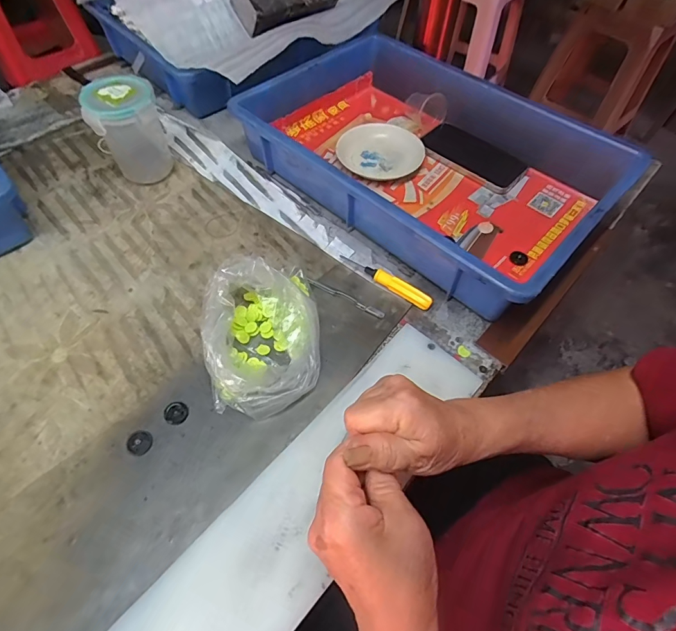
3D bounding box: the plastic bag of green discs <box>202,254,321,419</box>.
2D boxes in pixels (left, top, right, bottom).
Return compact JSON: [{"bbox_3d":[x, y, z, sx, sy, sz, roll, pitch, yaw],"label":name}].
[{"bbox_3d":[-0.070,0.013,0.380,0.103,0.058,0.153,-4,58,-5],"label":"plastic bag of green discs"}]

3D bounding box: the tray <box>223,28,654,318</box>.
[{"bbox_3d":[0.110,-0.213,0.520,0.441,0.090,0.299,40,64,20],"label":"tray"}]

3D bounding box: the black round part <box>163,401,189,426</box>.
[{"bbox_3d":[-0.147,0.088,0.361,0.020,0.004,0.022,1,58,-2],"label":"black round part"}]

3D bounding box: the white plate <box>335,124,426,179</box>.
[{"bbox_3d":[0.061,-0.233,0.570,0.117,0.019,0.117,1,58,-2],"label":"white plate"}]

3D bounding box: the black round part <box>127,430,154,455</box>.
[{"bbox_3d":[-0.174,0.111,0.350,0.022,0.005,0.020,1,58,-2],"label":"black round part"}]

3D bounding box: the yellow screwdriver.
[{"bbox_3d":[0.053,-0.042,0.450,0.118,0.016,0.015,33,62,17],"label":"yellow screwdriver"}]

